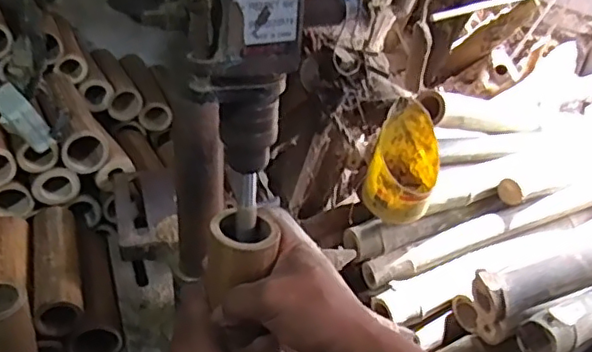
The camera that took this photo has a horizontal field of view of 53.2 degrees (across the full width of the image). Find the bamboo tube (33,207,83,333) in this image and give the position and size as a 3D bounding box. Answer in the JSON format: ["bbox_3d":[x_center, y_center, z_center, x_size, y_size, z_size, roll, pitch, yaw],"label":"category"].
[{"bbox_3d":[-0.278,0.100,0.687,0.048,0.048,0.173,-7,37,-20],"label":"bamboo tube"}]

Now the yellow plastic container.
[{"bbox_3d":[0.144,-0.018,0.780,0.085,0.139,0.093,14,35,9],"label":"yellow plastic container"}]

